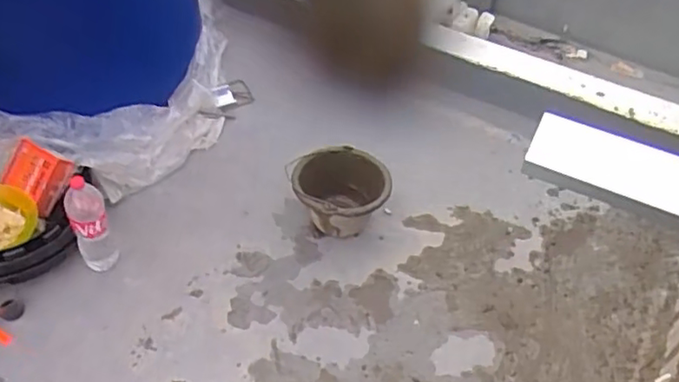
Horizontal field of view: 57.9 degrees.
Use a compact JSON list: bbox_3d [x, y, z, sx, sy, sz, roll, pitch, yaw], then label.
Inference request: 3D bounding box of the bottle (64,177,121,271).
[{"bbox_3d":[-0.617,0.067,1.504,0.097,0.273,0.084,-21,52,-20],"label":"bottle"}]

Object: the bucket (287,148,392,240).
[{"bbox_3d":[-0.002,0.019,1.699,0.263,0.189,0.230,-7,48,-9],"label":"bucket"}]

